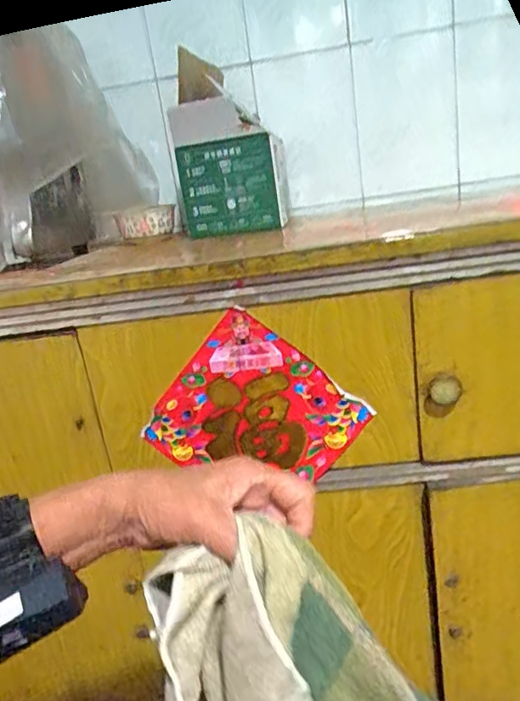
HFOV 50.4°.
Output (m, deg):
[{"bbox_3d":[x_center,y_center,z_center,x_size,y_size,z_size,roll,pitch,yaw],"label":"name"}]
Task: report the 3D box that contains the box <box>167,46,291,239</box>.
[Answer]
[{"bbox_3d":[-0.056,-0.362,0.997,0.171,0.282,0.193,-7,17,4],"label":"box"}]

